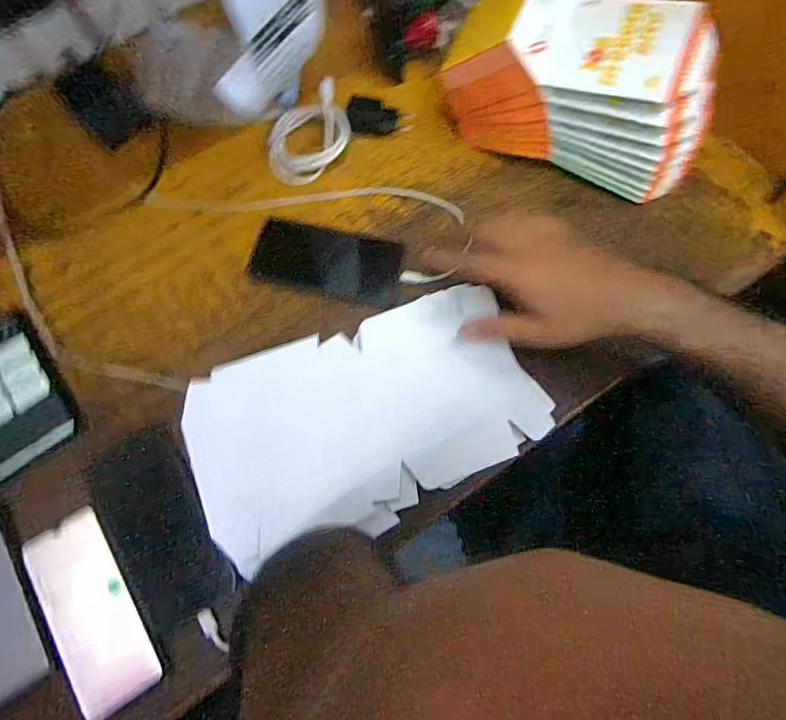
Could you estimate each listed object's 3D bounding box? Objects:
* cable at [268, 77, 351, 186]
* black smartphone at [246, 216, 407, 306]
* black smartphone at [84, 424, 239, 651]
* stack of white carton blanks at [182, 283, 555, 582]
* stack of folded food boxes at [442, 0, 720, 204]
[{"bbox_3d":[-0.096,-0.256,0.513,0.107,0.023,0.081,-32,76,-8],"label":"cable"},{"bbox_3d":[-0.070,-0.105,0.486,0.159,0.004,0.071,11,75,4],"label":"black smartphone"},{"bbox_3d":[-0.212,0.143,0.410,0.090,0.014,0.179,-34,74,-10],"label":"black smartphone"},{"bbox_3d":[-0.026,0.052,0.431,0.318,0.029,0.186,-20,78,-5],"label":"stack of white carton blanks"},{"bbox_3d":[0.191,-0.275,0.462,0.266,0.132,0.108,24,76,7],"label":"stack of folded food boxes"}]

